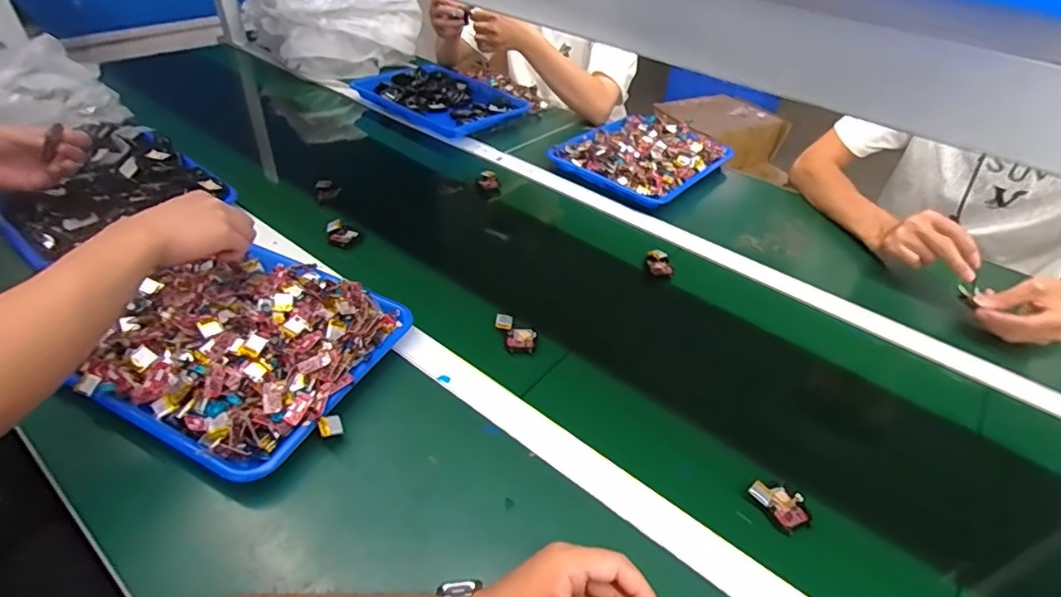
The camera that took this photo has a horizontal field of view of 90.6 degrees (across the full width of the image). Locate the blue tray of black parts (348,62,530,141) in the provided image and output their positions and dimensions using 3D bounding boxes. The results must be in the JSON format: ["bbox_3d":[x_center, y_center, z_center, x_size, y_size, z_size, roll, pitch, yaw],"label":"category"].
[{"bbox_3d":[-0.201,-0.435,1.124,0.344,0.039,0.235,31,46,28],"label":"blue tray of black parts"}]

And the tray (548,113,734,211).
[{"bbox_3d":[0.214,-0.272,0.987,0.239,0.043,0.298,31,46,29],"label":"tray"}]

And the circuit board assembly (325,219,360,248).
[{"bbox_3d":[-0.272,-0.094,0.760,0.043,0.021,0.045,-12,42,-19],"label":"circuit board assembly"}]

